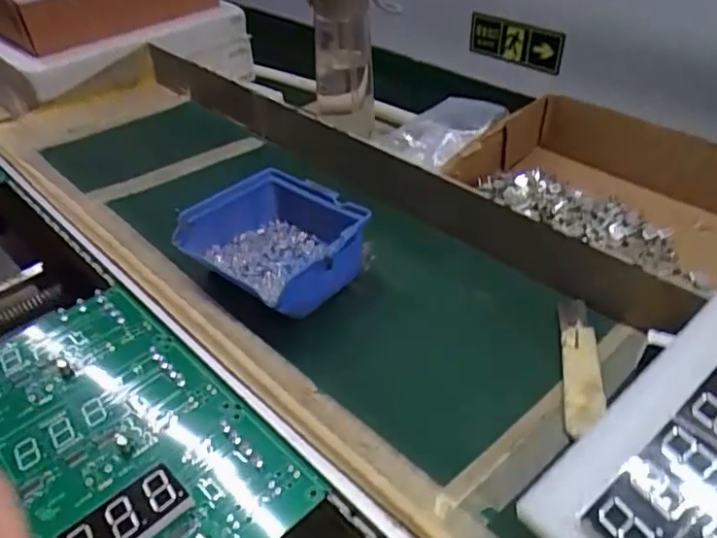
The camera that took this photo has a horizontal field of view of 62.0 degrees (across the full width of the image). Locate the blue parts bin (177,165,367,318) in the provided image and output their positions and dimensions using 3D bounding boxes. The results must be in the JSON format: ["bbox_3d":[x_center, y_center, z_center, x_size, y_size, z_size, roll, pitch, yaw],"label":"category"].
[{"bbox_3d":[-0.054,-0.016,0.403,0.111,0.050,0.088,26,46,28],"label":"blue parts bin"}]

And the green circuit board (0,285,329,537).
[{"bbox_3d":[-0.139,0.090,0.337,0.121,0.011,0.229,-32,49,-32],"label":"green circuit board"}]

